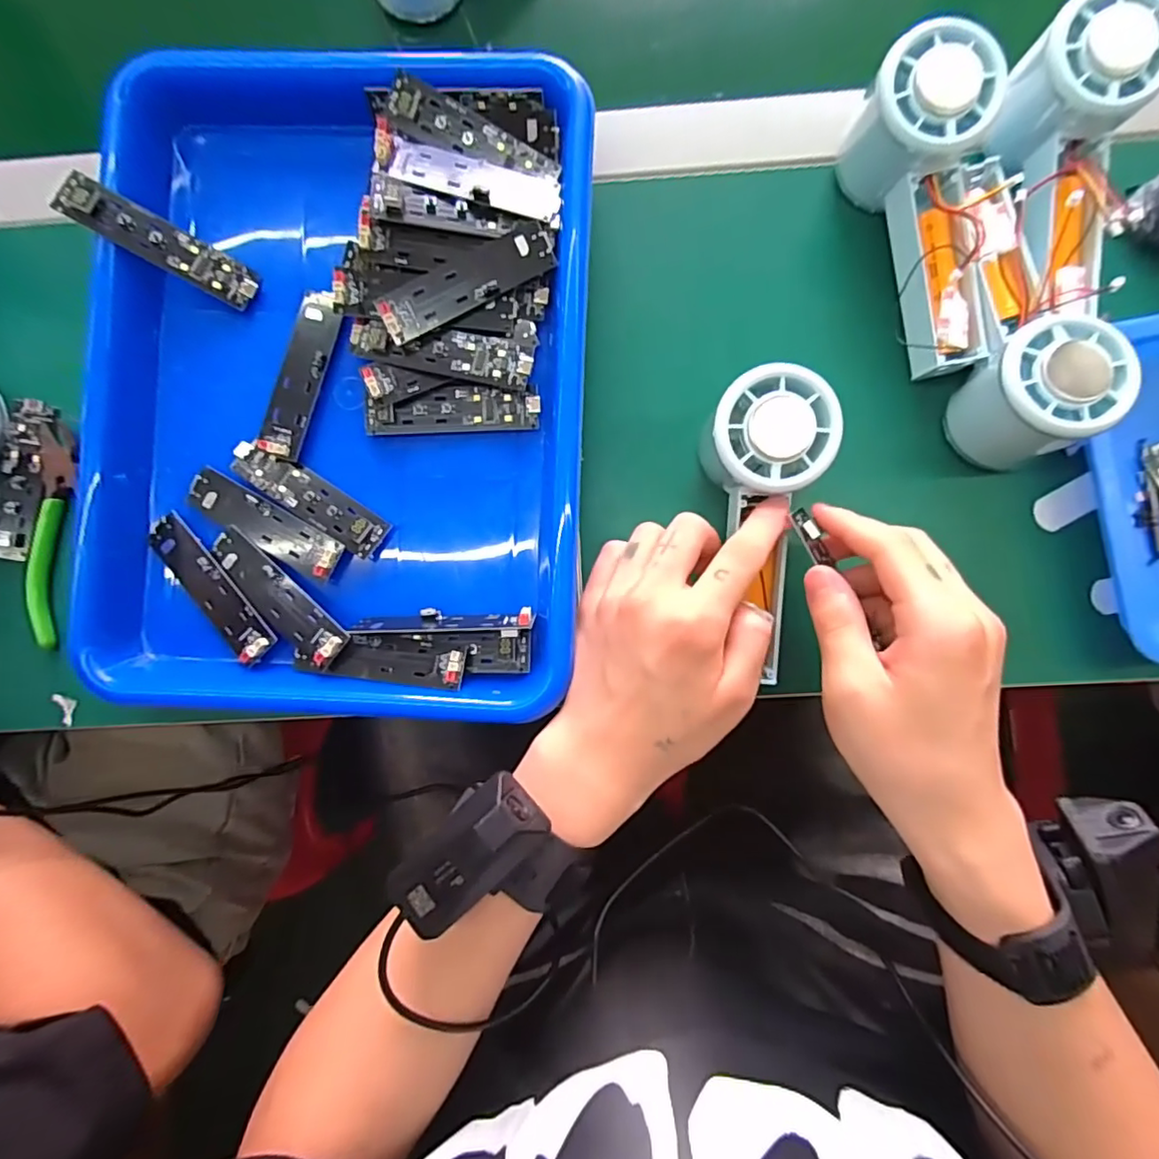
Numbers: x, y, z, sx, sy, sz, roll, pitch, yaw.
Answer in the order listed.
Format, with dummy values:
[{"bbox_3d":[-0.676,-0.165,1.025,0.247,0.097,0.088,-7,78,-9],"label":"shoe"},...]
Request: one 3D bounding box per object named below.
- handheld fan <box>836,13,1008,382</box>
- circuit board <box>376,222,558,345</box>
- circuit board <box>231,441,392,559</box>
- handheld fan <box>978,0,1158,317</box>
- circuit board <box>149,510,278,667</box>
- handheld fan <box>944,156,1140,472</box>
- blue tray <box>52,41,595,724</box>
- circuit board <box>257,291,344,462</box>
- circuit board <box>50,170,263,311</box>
[{"bbox_3d":[0.176,-0.184,0.299,0.054,0.052,0.150,-13,100,1],"label":"handheld fan"},{"bbox_3d":[-0.057,-0.151,0.292,0.091,0.007,0.025,-28,86,1],"label":"circuit board"},{"bbox_3d":[-0.143,-0.044,0.305,0.089,0.008,0.024,33,89,4],"label":"circuit board"},{"bbox_3d":[0.245,-0.204,0.291,0.058,0.048,0.140,-4,101,2],"label":"handheld fan"},{"bbox_3d":[-0.196,0.005,0.305,0.024,0.007,0.093,-41,86,0],"label":"circuit board"},{"bbox_3d":[0.214,-0.130,0.289,0.063,0.059,0.138,-11,87,2],"label":"handheld fan"},{"bbox_3d":[-0.122,-0.101,0.301,0.246,0.038,0.329,2,87,2],"label":"blue tray"},{"bbox_3d":[-0.149,-0.110,0.310,0.024,0.005,0.090,17,88,3],"label":"circuit board"},{"bbox_3d":[-0.216,-0.175,0.302,0.090,0.011,0.024,26,88,-17],"label":"circuit board"}]

